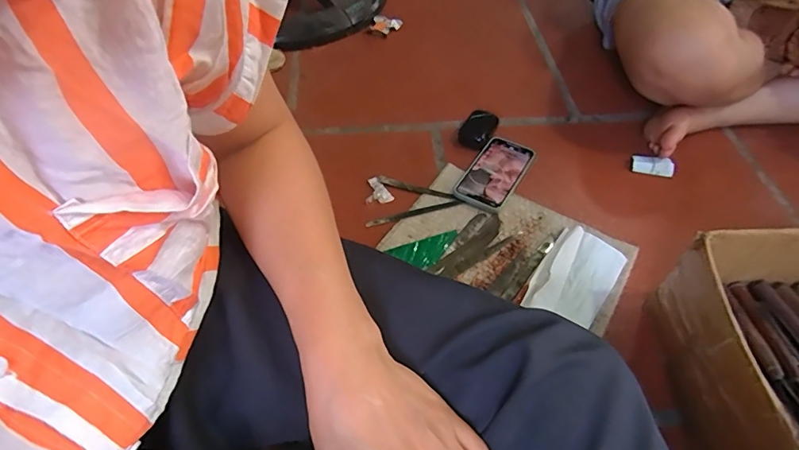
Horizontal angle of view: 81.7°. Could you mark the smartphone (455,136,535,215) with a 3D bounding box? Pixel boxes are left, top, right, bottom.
[{"bbox_3d":[0.153,-0.085,0.741,0.082,0.012,0.158,25,56,20],"label":"smartphone"}]

